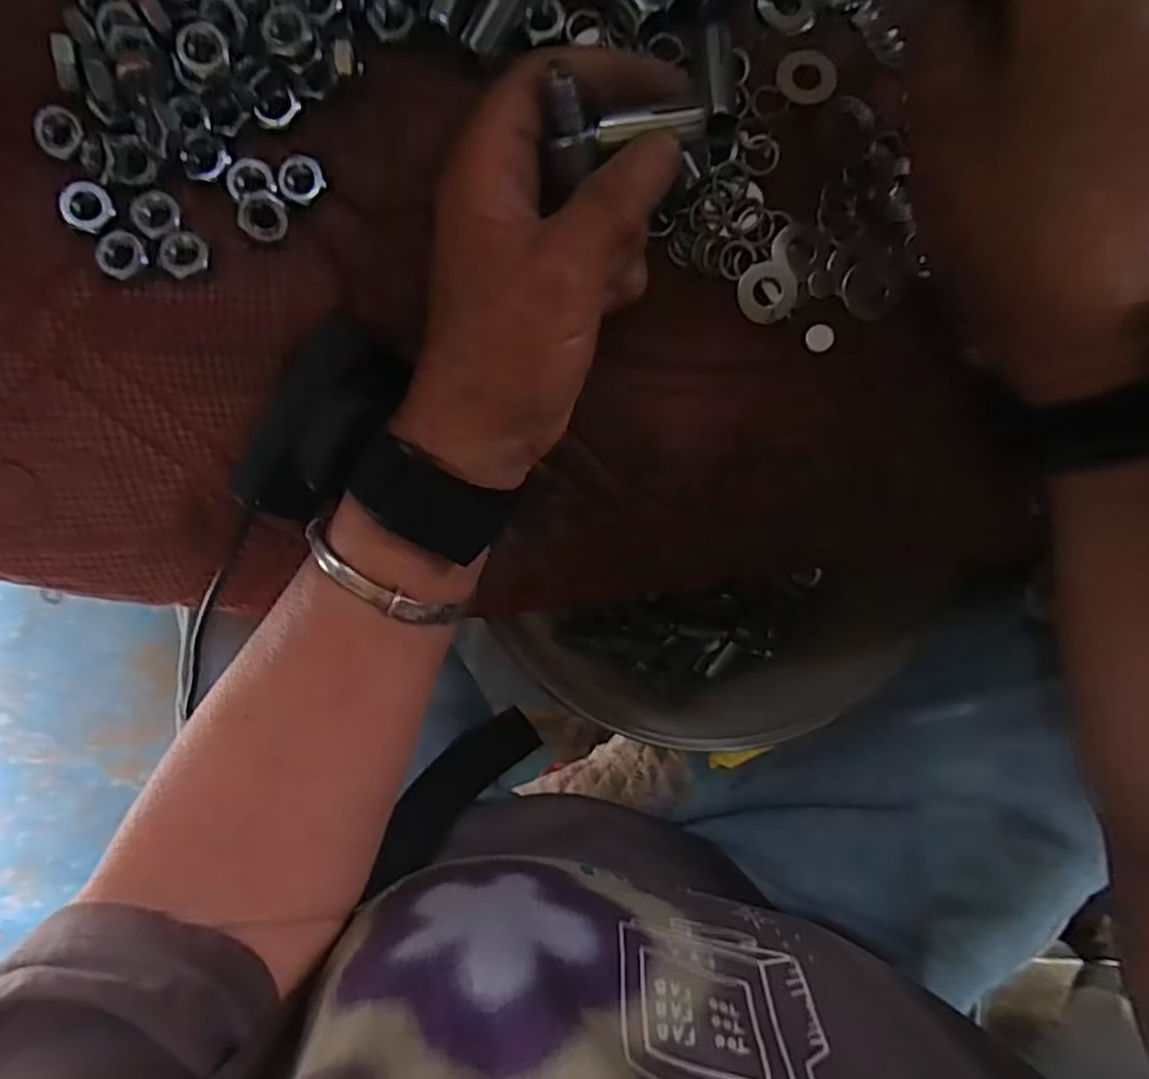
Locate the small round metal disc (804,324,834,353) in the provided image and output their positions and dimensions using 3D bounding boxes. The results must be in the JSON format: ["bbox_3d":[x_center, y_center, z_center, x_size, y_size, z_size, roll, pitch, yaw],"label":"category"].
[{"bbox_3d":[0.091,-0.075,0.257,0.010,0.004,0.010,1,95,7],"label":"small round metal disc"}]

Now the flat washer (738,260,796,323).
[{"bbox_3d":[0.071,-0.091,0.254,0.021,0.004,0.022,0,95,-1],"label":"flat washer"}]

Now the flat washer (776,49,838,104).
[{"bbox_3d":[0.083,-0.166,0.249,0.021,0.004,0.020,0,95,-1],"label":"flat washer"}]

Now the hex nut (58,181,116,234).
[{"bbox_3d":[-0.165,-0.113,0.236,0.016,0.006,0.015,29,94,-3],"label":"hex nut"}]

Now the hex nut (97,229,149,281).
[{"bbox_3d":[-0.154,-0.097,0.237,0.015,0.006,0.015,29,94,-3],"label":"hex nut"}]

